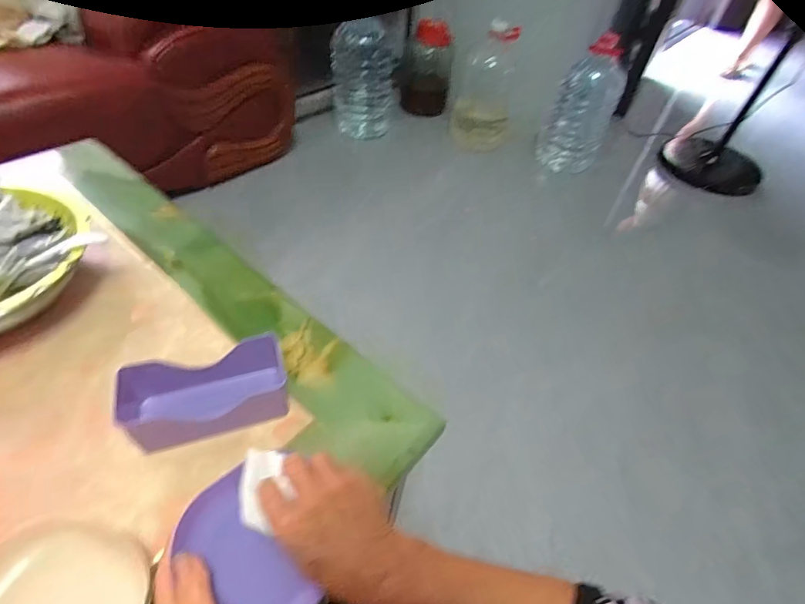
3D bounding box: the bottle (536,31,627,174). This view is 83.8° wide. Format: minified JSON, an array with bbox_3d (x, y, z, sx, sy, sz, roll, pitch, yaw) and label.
[{"bbox_3d":[0.611,-0.661,1.527,0.206,0.441,0.164,25,50,17],"label":"bottle"}]

